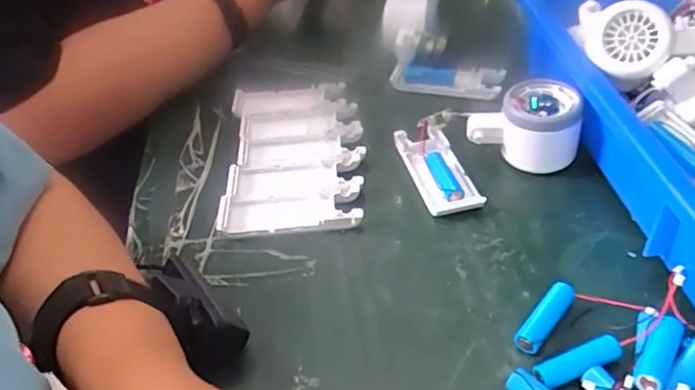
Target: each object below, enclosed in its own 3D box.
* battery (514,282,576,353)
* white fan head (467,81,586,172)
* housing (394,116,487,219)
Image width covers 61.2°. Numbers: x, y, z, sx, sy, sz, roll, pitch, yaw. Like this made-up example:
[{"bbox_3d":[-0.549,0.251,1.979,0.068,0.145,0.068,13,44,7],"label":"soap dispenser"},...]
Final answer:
[{"bbox_3d":[0.117,0.071,0.348,0.013,0.016,0.048,29,52,35],"label":"battery"},{"bbox_3d":[0.140,-0.053,0.464,0.081,0.058,0.057,27,51,34],"label":"white fan head"},{"bbox_3d":[0.069,-0.021,0.468,0.040,0.018,0.100,-13,40,-7],"label":"housing"}]

